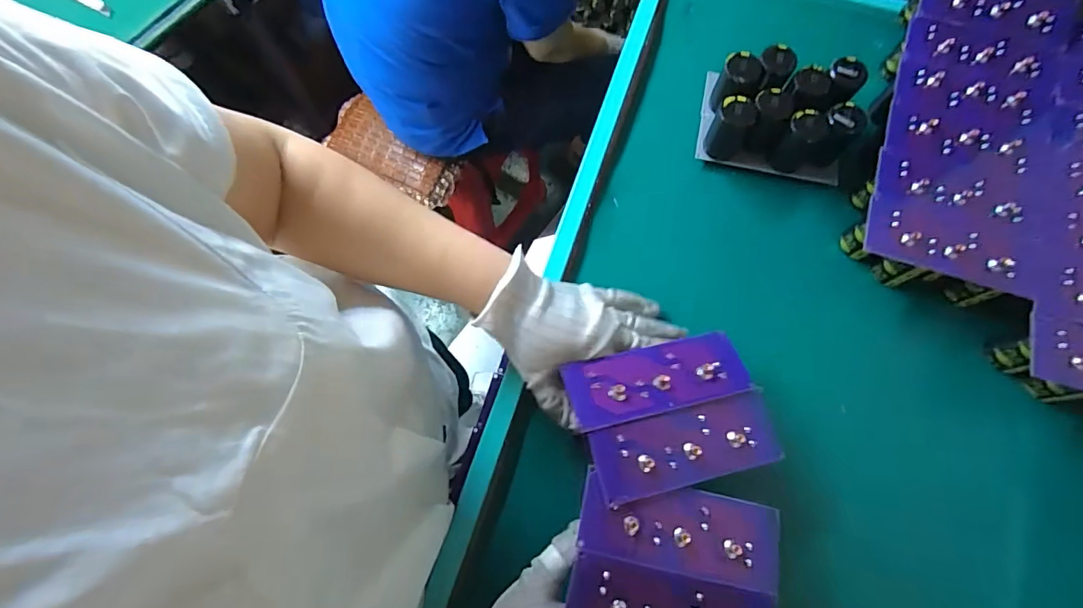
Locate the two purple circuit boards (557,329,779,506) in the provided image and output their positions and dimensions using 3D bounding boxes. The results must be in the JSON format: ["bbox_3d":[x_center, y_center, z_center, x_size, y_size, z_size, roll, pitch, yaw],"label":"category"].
[{"bbox_3d":[0.098,0.081,0.361,0.135,0.018,0.102,-16,73,-5],"label":"two purple circuit boards"}]

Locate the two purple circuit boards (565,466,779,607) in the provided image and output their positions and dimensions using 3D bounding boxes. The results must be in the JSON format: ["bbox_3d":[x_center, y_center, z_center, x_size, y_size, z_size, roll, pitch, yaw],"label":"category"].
[{"bbox_3d":[0.090,0.180,0.330,0.134,0.014,0.101,11,73,3],"label":"two purple circuit boards"}]

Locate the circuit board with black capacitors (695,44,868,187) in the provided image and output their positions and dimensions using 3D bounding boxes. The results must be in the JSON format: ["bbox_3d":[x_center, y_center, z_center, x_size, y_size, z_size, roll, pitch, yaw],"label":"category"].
[{"bbox_3d":[0.231,-0.189,0.479,0.145,0.055,0.101,11,73,3],"label":"circuit board with black capacitors"}]

